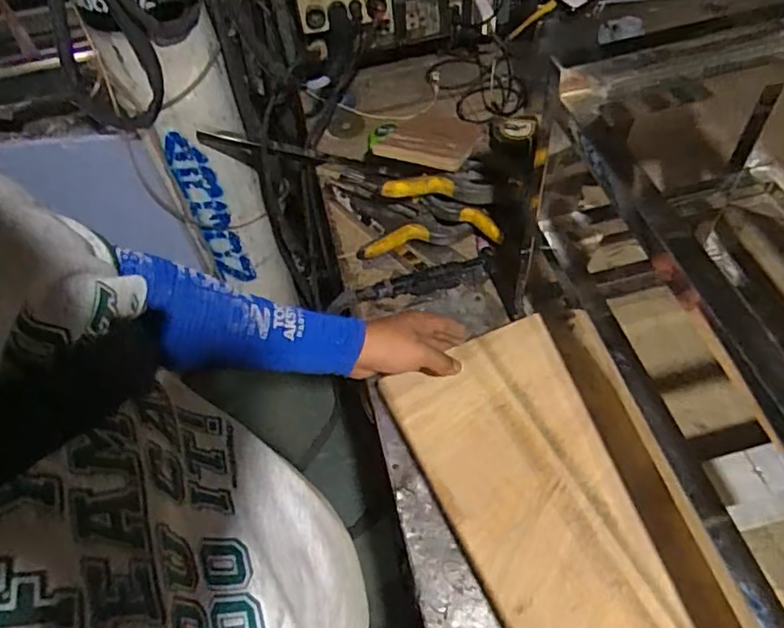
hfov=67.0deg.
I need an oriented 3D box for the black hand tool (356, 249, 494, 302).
[{"bbox_3d":[0.053,-0.050,0.864,0.206,0.023,0.040,-19,55,-9],"label":"black hand tool"}]

